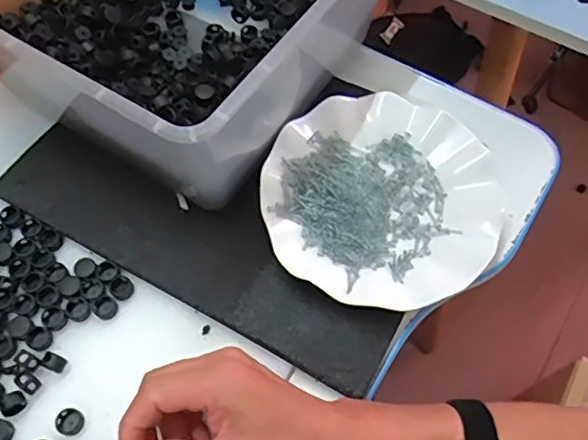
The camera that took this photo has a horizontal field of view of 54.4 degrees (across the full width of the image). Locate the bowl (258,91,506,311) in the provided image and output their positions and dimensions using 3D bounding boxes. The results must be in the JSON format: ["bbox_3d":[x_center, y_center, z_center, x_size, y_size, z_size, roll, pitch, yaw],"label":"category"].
[{"bbox_3d":[0.070,-0.018,0.452,0.179,0.025,0.177,0,65,0],"label":"bowl"}]

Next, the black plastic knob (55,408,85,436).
[{"bbox_3d":[-0.153,0.138,0.390,0.018,0.007,0.017,0,65,0],"label":"black plastic knob"}]

